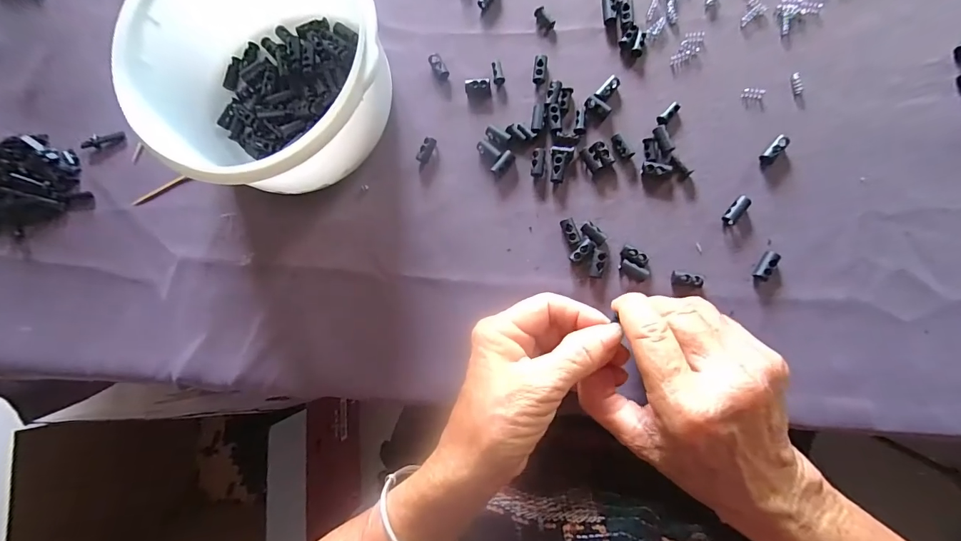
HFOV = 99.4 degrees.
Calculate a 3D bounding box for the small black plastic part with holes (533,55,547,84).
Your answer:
[{"bbox_3d":[0.043,-0.144,0.290,0.009,0.007,0.020,8,87,7],"label":"small black plastic part with holes"}]

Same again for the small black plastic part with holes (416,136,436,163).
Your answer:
[{"bbox_3d":[-0.039,-0.087,0.295,0.008,0.007,0.019,32,90,7],"label":"small black plastic part with holes"}]

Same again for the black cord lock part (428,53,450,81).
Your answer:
[{"bbox_3d":[-0.031,-0.150,0.300,0.009,0.005,0.020,-32,84,4],"label":"black cord lock part"}]

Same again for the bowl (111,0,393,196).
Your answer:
[{"bbox_3d":[-0.135,-0.136,0.273,0.155,0.073,0.150,0,86,6],"label":"bowl"}]

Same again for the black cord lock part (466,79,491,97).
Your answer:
[{"bbox_3d":[-0.002,-0.133,0.294,0.017,0.008,0.010,-1,86,6],"label":"black cord lock part"}]

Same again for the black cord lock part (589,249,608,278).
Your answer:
[{"bbox_3d":[0.080,-0.005,0.274,0.010,0.005,0.018,12,88,7],"label":"black cord lock part"}]

